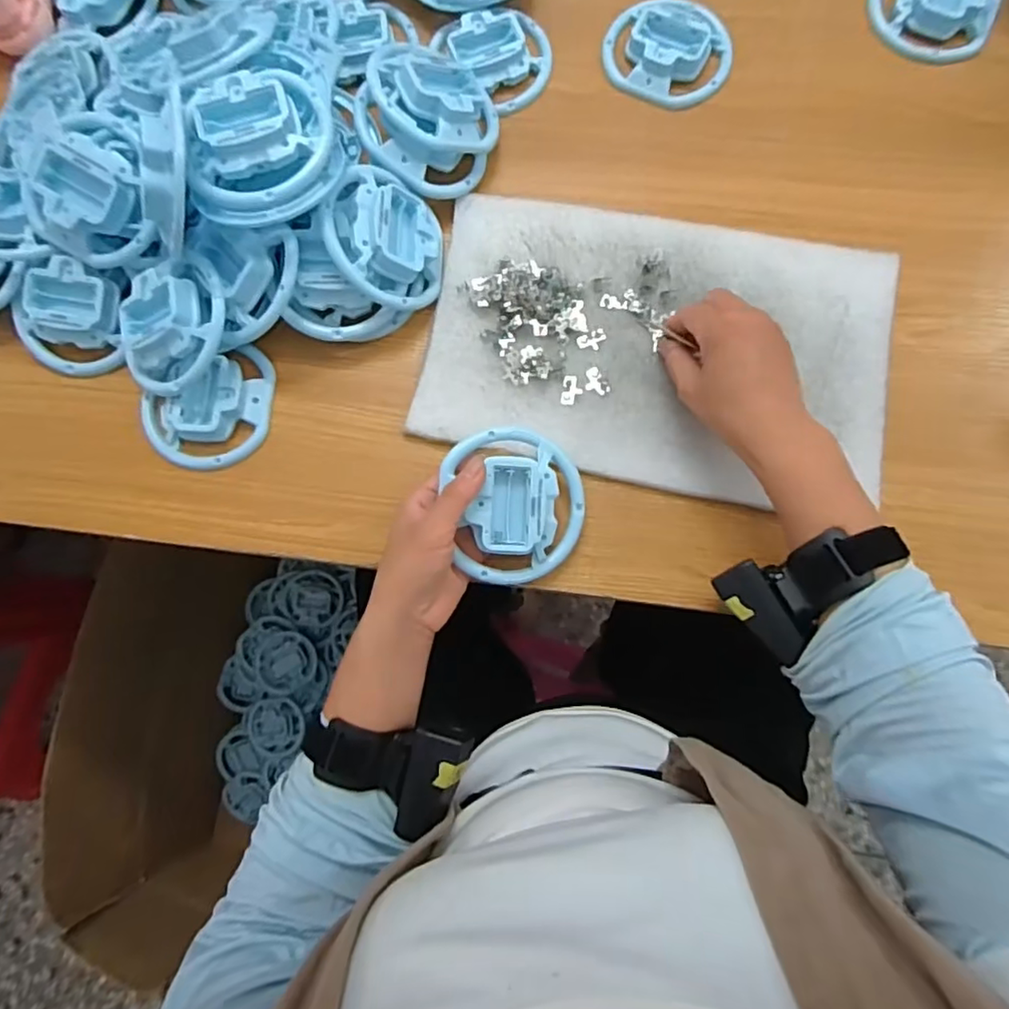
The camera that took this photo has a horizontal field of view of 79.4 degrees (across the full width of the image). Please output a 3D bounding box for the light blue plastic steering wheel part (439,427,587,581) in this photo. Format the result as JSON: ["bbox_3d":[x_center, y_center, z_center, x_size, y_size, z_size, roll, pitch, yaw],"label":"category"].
[{"bbox_3d":[0.011,0.000,0.410,0.085,0.031,0.101,-20,99,-20],"label":"light blue plastic steering wheel part"}]

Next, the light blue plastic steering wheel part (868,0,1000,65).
[{"bbox_3d":[0.351,-0.408,0.497,0.096,0.019,0.087,21,82,5],"label":"light blue plastic steering wheel part"}]

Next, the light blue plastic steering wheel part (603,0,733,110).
[{"bbox_3d":[0.135,-0.376,0.498,0.103,0.017,0.092,23,82,5],"label":"light blue plastic steering wheel part"}]

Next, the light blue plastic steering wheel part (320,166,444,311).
[{"bbox_3d":[-0.087,-0.195,0.442,0.093,0.036,0.095,-8,77,-40],"label":"light blue plastic steering wheel part"}]

